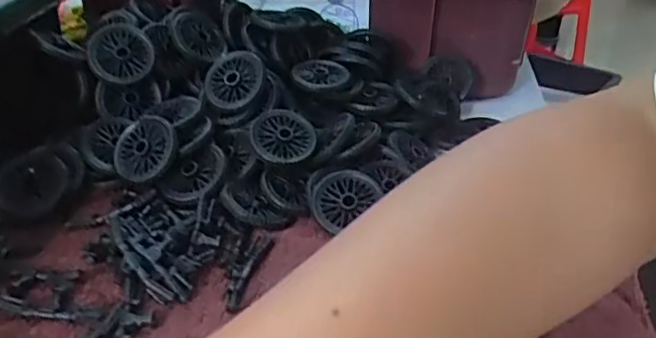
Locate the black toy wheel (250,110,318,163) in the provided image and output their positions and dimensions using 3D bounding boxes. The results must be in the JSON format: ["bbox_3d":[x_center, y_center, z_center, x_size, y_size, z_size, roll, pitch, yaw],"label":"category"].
[{"bbox_3d":[-0.025,-0.018,0.346,0.036,0.008,0.036,-3,58,-13],"label":"black toy wheel"}]

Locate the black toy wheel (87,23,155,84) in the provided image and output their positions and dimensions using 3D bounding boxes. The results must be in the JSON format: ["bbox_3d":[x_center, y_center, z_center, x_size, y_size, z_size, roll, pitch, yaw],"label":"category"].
[{"bbox_3d":[-0.122,-0.068,0.363,0.036,0.036,0.004,-4,-9,-18],"label":"black toy wheel"}]

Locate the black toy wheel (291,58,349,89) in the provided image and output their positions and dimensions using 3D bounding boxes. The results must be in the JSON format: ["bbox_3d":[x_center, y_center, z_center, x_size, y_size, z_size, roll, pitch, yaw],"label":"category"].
[{"bbox_3d":[-0.005,-0.058,0.397,0.035,0.015,0.035,4,32,2],"label":"black toy wheel"}]

